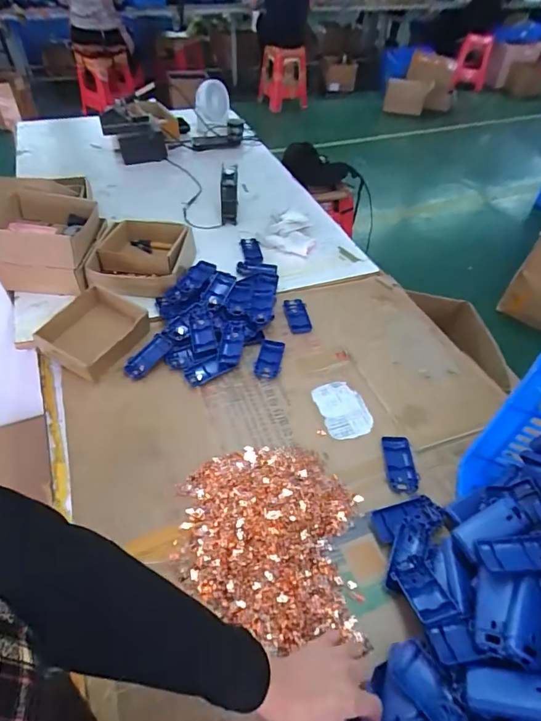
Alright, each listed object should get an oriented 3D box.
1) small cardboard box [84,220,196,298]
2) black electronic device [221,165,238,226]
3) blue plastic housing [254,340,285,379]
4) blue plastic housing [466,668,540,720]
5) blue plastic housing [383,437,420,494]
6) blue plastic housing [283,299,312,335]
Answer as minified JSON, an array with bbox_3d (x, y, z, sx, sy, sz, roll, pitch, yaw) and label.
[{"bbox_3d":[-0.277,-0.221,0.928,0.202,0.062,0.226,-1,48,-4],"label":"small cardboard box"},{"bbox_3d":[-0.107,-0.422,1.110,0.045,0.119,0.077,4,48,1],"label":"black electronic device"},{"bbox_3d":[0.000,-0.004,0.811,0.046,0.011,0.085,11,48,8],"label":"blue plastic housing"},{"bbox_3d":[0.240,0.326,0.417,0.087,0.016,0.039,-12,45,23],"label":"blue plastic housing"},{"bbox_3d":[0.204,0.165,0.676,0.049,0.008,0.096,0,48,-3],"label":"blue plastic housing"},{"bbox_3d":[0.056,-0.096,0.901,0.045,0.009,0.097,-4,48,-7],"label":"blue plastic housing"}]

